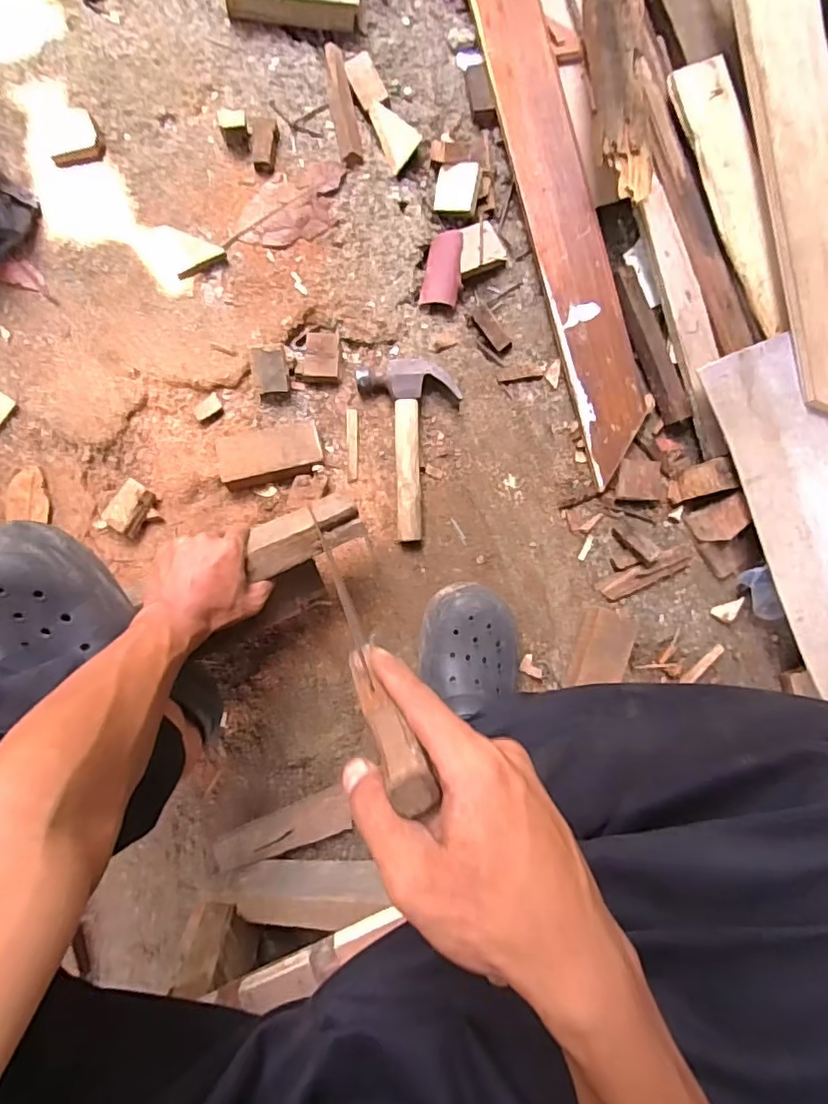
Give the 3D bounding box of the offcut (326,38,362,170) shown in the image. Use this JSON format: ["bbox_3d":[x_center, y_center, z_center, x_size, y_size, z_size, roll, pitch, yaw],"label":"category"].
[{"bbox_3d":[-0.088,-0.547,0.717,0.027,0.016,0.149,-12,88,-9],"label":"offcut"}]

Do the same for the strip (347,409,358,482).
[{"bbox_3d":[-0.075,-0.130,0.716,0.012,0.004,0.088,0,86,-9],"label":"strip"}]

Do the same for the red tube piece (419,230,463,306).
[{"bbox_3d":[0.038,-0.356,0.734,0.045,0.011,0.101,12,85,-8],"label":"red tube piece"}]

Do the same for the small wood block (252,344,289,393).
[{"bbox_3d":[-0.167,-0.215,0.694,0.038,0.025,0.051,-11,113,-12],"label":"small wood block"}]

